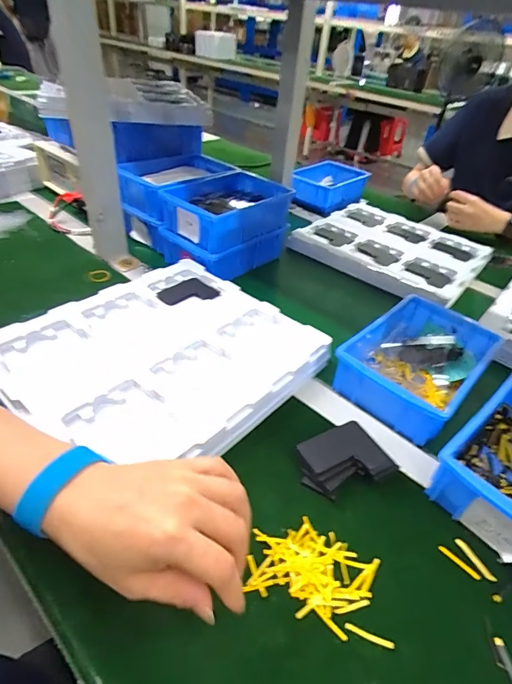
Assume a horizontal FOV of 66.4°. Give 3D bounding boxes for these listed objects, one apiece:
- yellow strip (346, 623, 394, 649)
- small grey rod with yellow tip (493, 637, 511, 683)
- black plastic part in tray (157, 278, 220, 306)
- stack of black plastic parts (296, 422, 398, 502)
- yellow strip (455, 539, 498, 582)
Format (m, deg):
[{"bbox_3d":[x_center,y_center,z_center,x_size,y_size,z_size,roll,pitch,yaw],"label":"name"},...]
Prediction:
[{"bbox_3d":[0.084,0.216,0.288,0.035,0.004,0.005,17,41,13],"label":"yellow strip"},{"bbox_3d":[0.181,0.234,0.282,0.012,0.004,0.034,1,40,-6],"label":"small grey rod with yellow tip"},{"bbox_3d":[-0.099,-0.070,0.569,0.078,0.006,0.057,-23,48,-30],"label":"black plastic part in tray"},{"bbox_3d":[0.085,0.118,0.386,0.082,0.026,0.063,-16,44,-24],"label":"stack of black plastic parts"},{"bbox_3d":[0.190,0.189,0.340,0.008,0.004,0.039,-15,44,-23],"label":"yellow strip"}]

